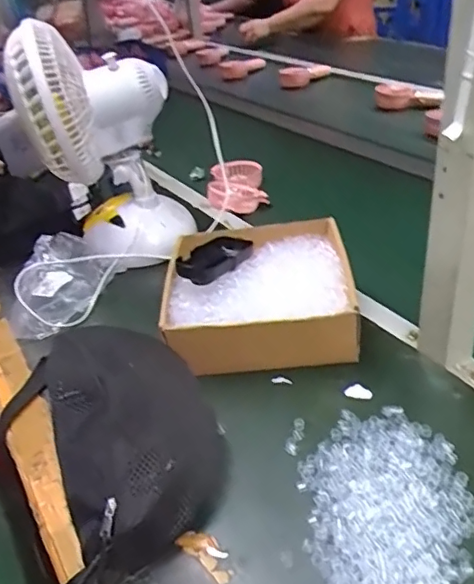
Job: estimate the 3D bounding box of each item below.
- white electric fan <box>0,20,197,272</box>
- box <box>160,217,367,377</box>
[{"bbox_3d":[-0.191,-0.209,0.807,0.203,0.299,0.182,-19,35,-14],"label":"white electric fan"},{"bbox_3d":[0.025,-0.003,0.659,0.204,0.088,0.201,-6,34,4],"label":"box"}]

